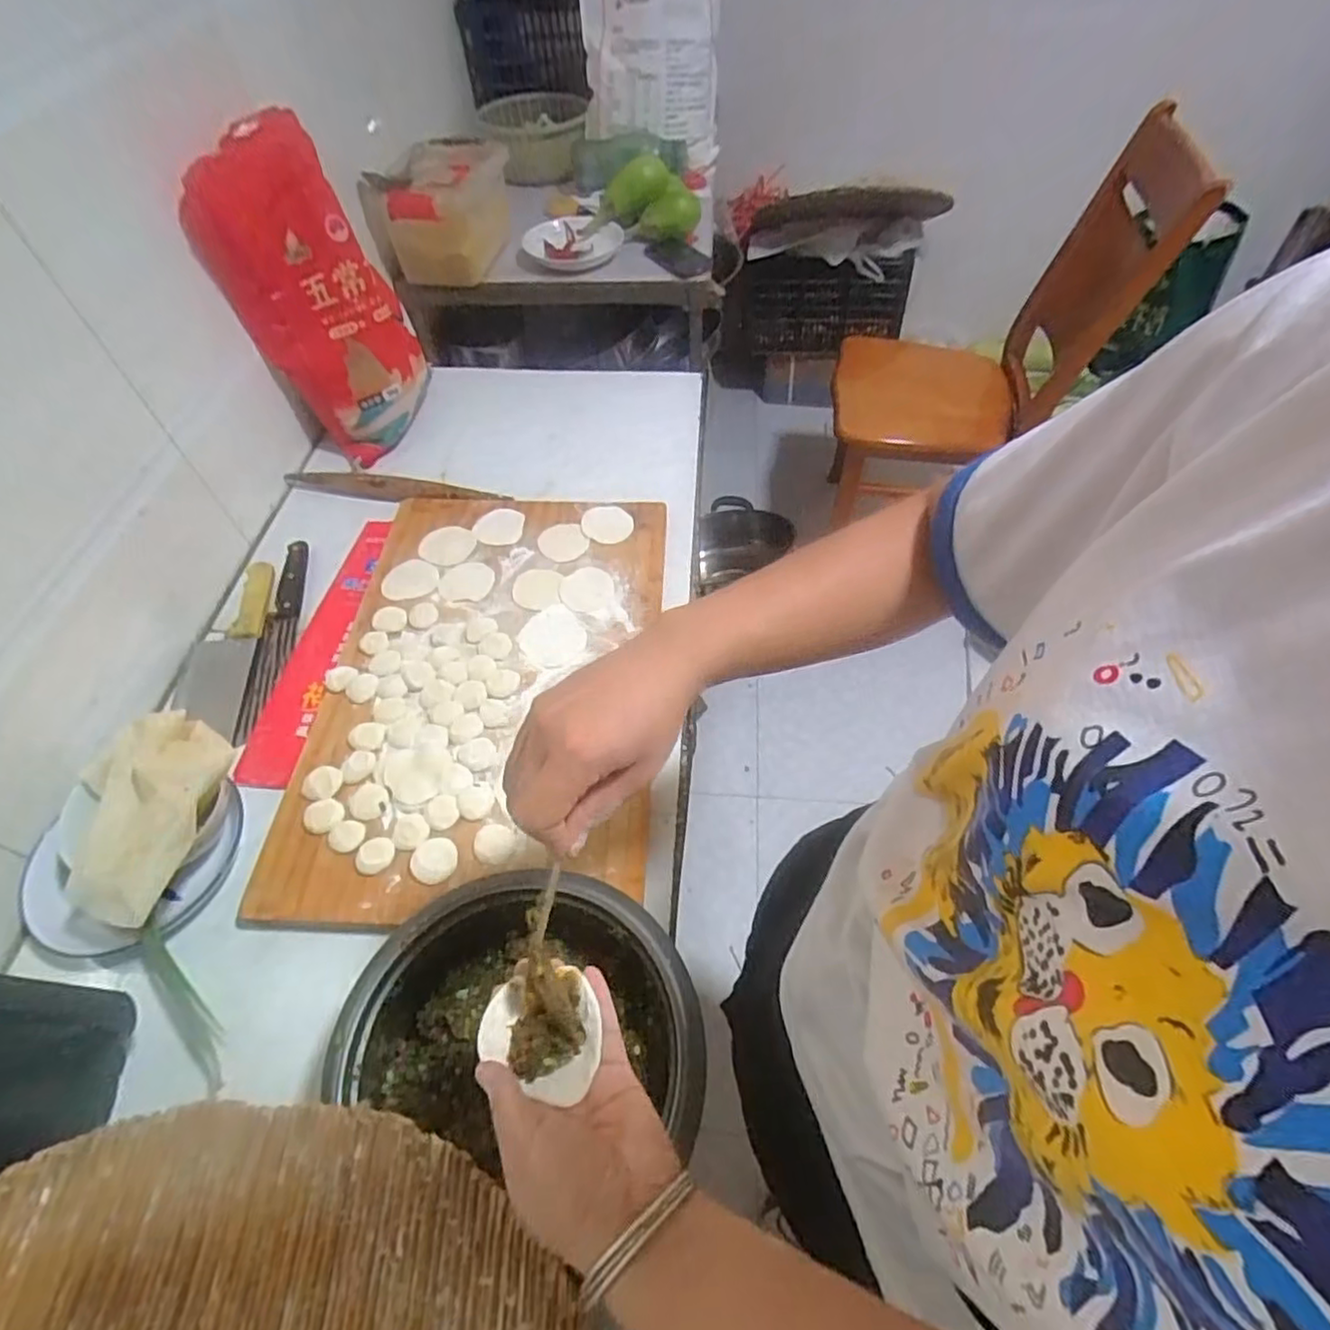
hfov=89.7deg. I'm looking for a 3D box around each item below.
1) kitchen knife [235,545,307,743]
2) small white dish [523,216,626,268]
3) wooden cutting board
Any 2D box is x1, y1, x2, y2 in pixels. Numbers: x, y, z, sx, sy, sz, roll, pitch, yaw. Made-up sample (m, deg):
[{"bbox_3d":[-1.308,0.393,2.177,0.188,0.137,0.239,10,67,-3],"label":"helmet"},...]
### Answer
[{"bbox_3d":[-0.479,-0.039,0.822,0.040,0.016,0.294,-5,55,-1],"label":"kitchen knife"},{"bbox_3d":[-0.180,-0.869,1.356,0.200,0.022,0.221,13,56,11],"label":"small white dish"},{"bbox_3d":[-0.199,0.003,0.773,0.381,0.038,0.575,0,55,2],"label":"wooden cutting board"}]

